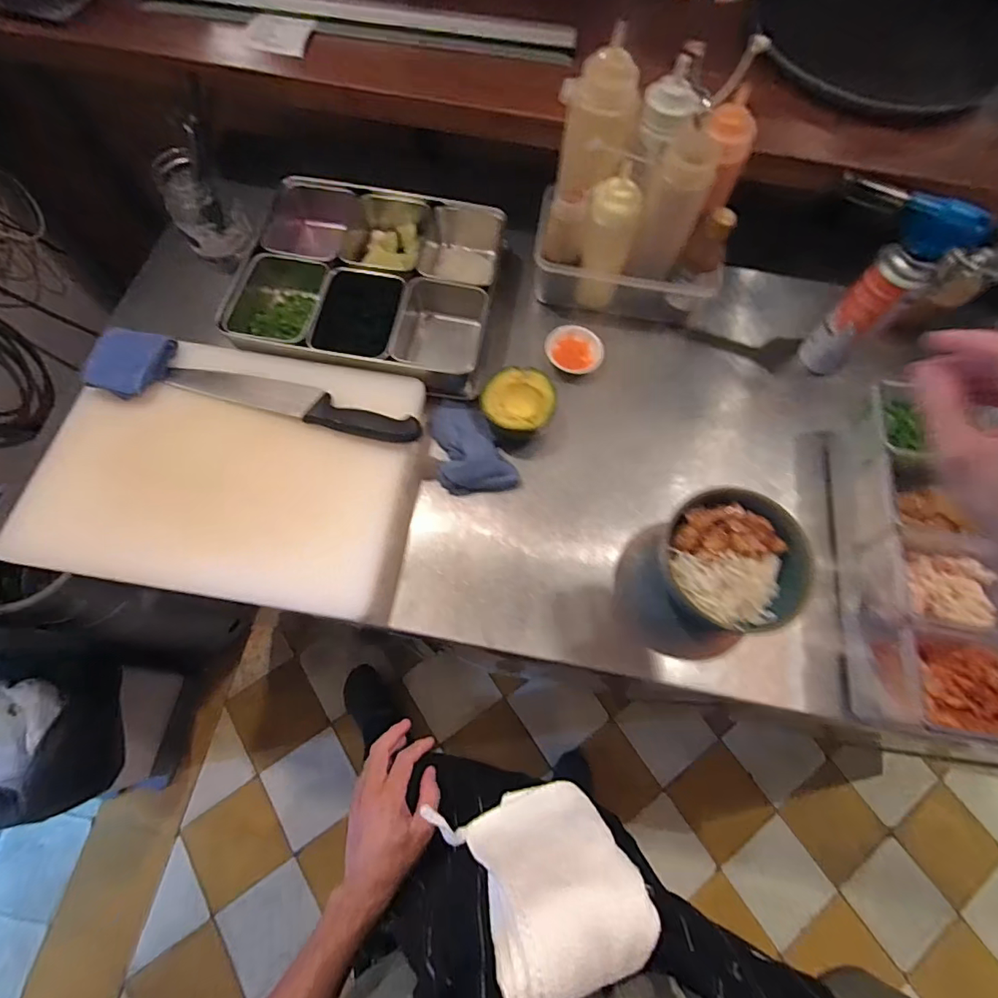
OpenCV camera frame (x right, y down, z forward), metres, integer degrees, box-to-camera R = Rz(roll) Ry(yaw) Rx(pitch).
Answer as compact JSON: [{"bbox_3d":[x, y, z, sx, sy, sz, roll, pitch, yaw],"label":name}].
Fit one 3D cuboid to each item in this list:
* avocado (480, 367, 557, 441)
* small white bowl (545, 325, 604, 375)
[{"bbox_3d":[0.023,-0.116,0.636,0.088,0.071,0.092,1,68,-2],"label":"avocado"},{"bbox_3d":[0.104,-0.203,0.687,0.080,0.039,0.070,18,69,5],"label":"small white bowl"}]

